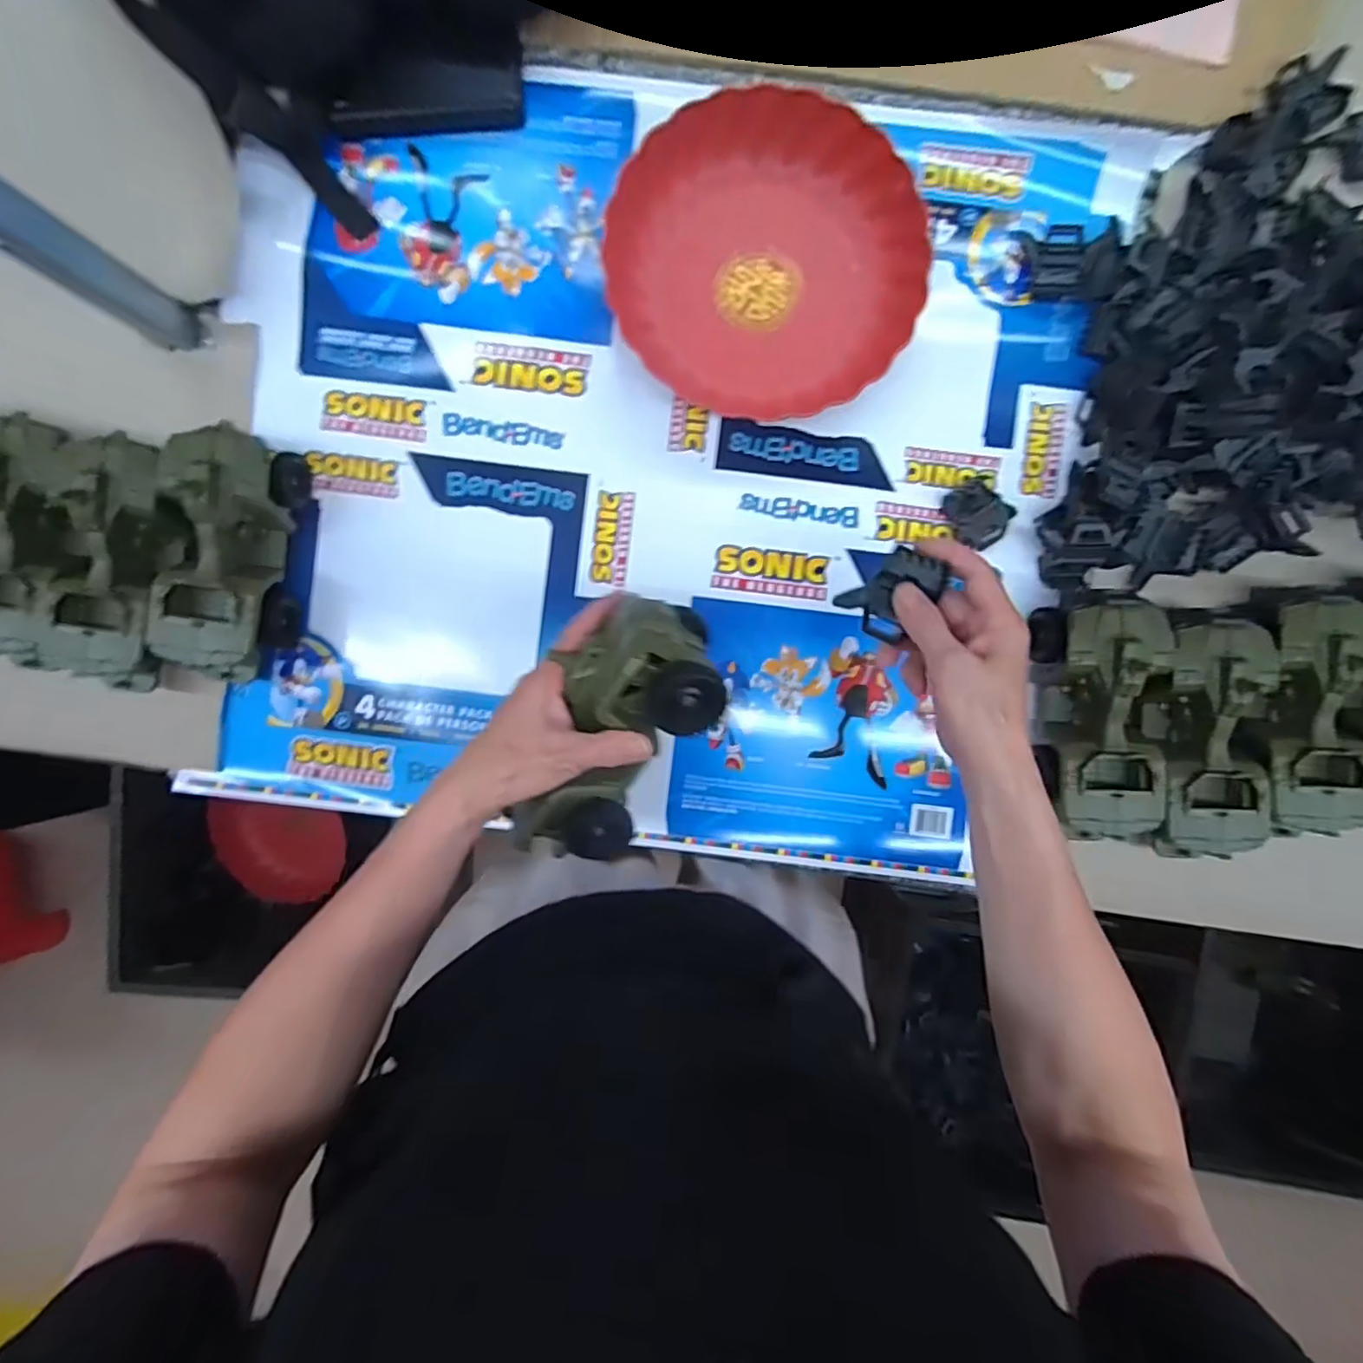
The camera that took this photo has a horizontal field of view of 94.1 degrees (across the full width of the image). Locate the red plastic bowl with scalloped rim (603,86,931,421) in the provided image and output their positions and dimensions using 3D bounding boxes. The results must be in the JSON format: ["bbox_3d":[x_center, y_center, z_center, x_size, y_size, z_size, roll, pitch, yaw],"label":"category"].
[{"bbox_3d":[0.067,-0.332,0.503,0.237,0.043,0.220,0,93,0],"label":"red plastic bowl with scalloped rim"}]

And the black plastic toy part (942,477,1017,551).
[{"bbox_3d":[0.246,-0.139,0.525,0.051,0.015,0.053,0,93,0],"label":"black plastic toy part"}]

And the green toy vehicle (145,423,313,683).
[{"bbox_3d":[-0.358,-0.097,0.495,0.098,0.080,0.186,9,93,-1],"label":"green toy vehicle"}]

